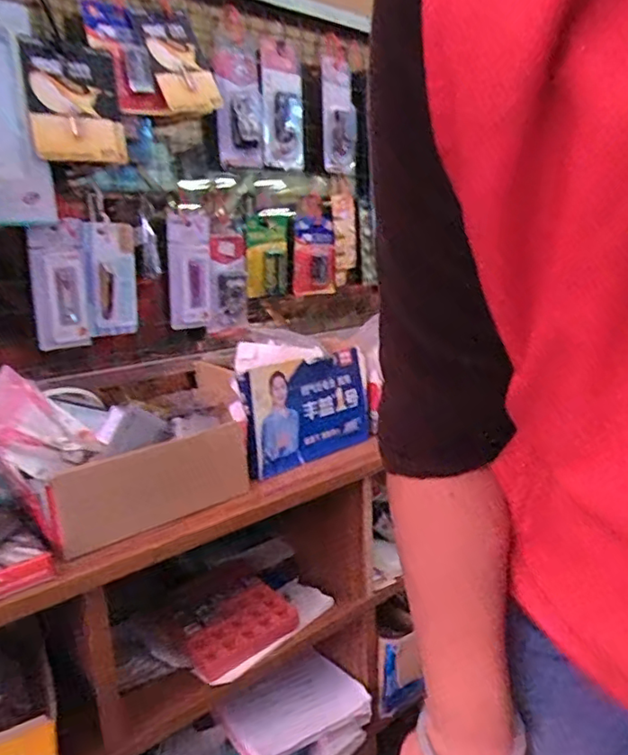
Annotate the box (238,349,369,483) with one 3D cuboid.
[{"bbox_3d":[-0.001,0.043,0.792,0.028,0.136,0.224,9,16,42],"label":"box"}]

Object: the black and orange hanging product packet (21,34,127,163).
[{"bbox_3d":[-0.238,-0.277,0.589,0.018,0.109,0.115,5,17,36],"label":"black and orange hanging product packet"}]

